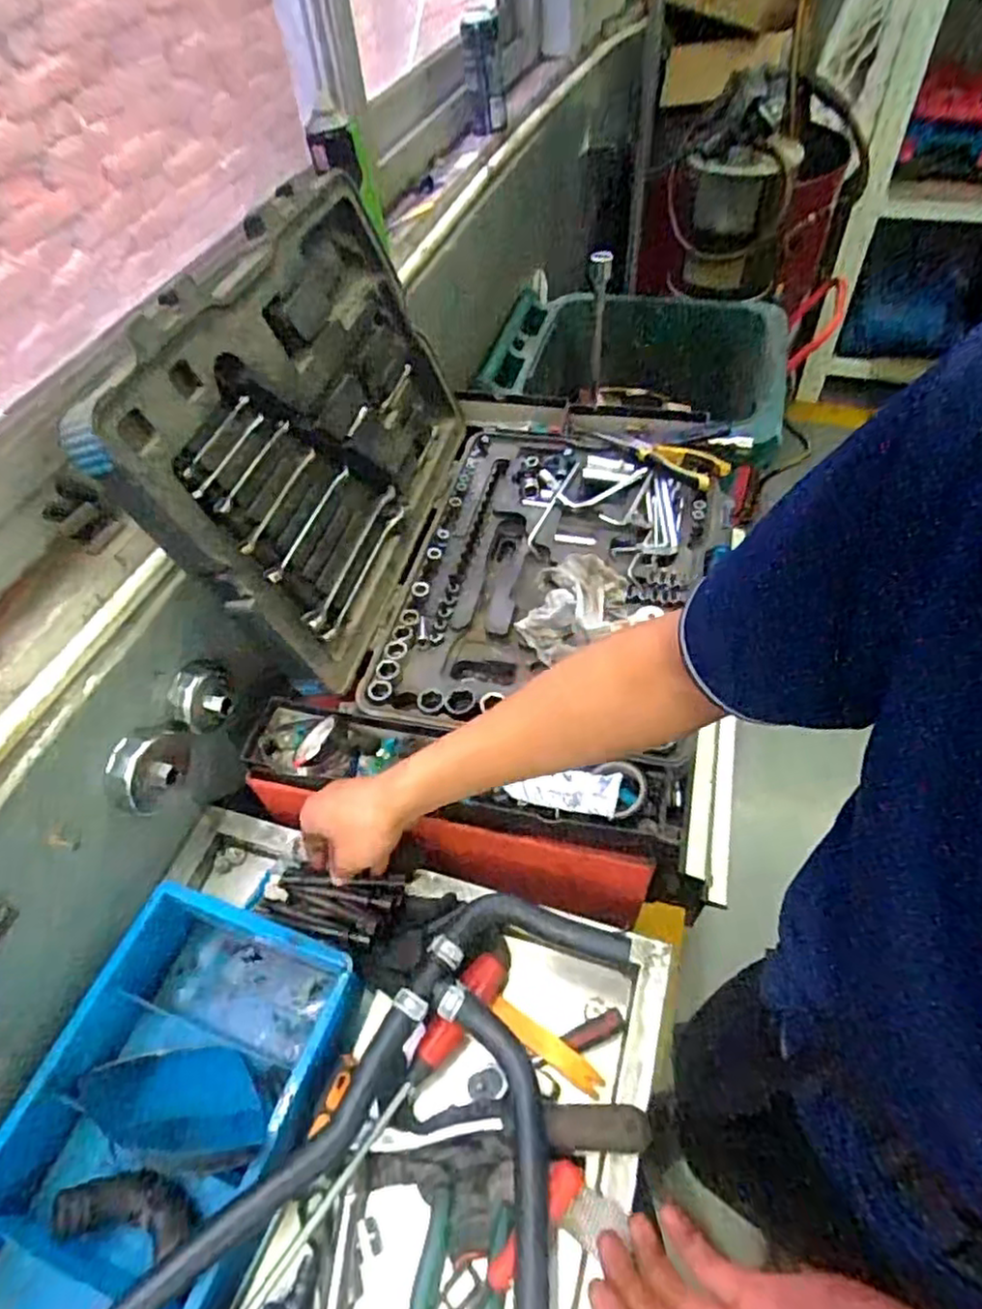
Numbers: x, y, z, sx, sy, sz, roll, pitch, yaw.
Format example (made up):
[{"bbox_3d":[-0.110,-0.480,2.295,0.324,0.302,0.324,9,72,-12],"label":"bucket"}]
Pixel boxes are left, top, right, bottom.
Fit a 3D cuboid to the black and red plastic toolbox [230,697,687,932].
[{"bbox_3d":[-0.016,0.162,0.742,0.462,0.192,0.148,7,53,11],"label":"black and red plastic toolbox"}]

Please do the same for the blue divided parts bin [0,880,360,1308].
[{"bbox_3d":[-0.268,0.393,0.553,0.220,0.088,0.355,13,54,15],"label":"blue divided parts bin"}]

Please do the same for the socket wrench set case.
[{"bbox_3d":[0.014,-0.243,0.755,0.493,0.356,0.569,8,53,11],"label":"socket wrench set case"}]

